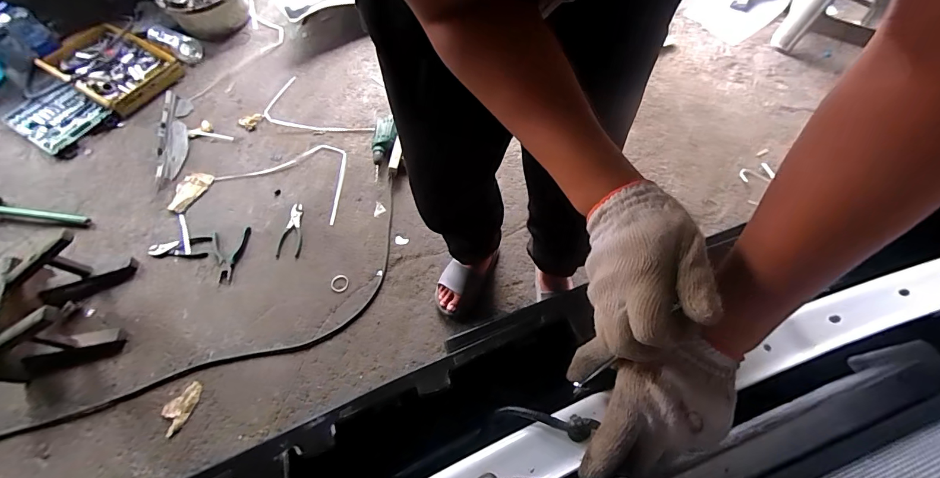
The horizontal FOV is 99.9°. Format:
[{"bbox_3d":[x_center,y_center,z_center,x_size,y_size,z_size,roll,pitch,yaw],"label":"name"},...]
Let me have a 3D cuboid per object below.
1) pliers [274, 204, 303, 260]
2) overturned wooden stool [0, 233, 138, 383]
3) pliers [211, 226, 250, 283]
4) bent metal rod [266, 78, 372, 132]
[{"bbox_3d":[-0.579,-0.026,1.282,0.083,0.014,0.190,-1,65,2],"label":"pliers"},{"bbox_3d":[-1.252,0.203,1.157,0.379,0.193,0.366,-3,61,1],"label":"overturned wooden stool"},{"bbox_3d":[-0.781,0.056,1.280,0.130,0.012,0.189,-9,65,-1],"label":"pliers"},{"bbox_3d":[-0.612,-0.466,1.515,0.477,0.025,0.217,36,72,17],"label":"bent metal rod"}]

